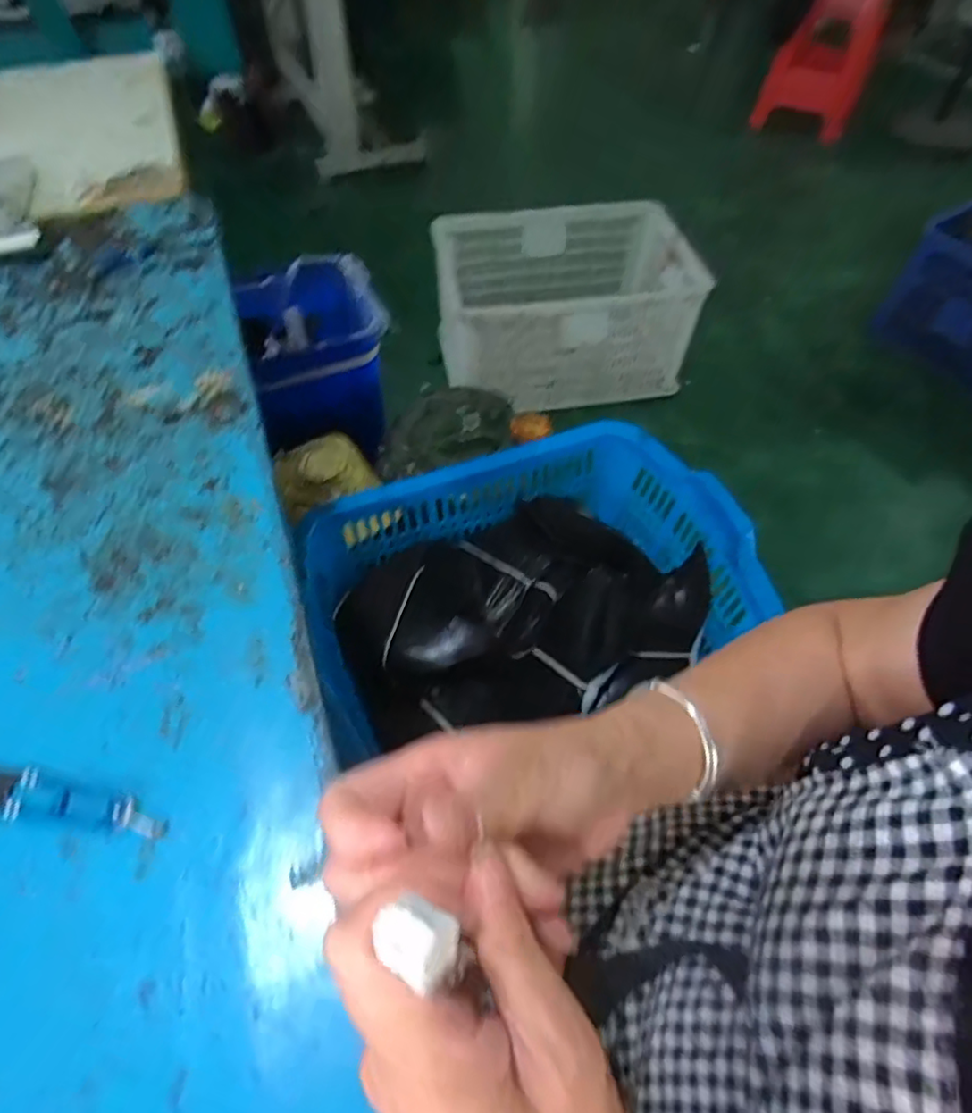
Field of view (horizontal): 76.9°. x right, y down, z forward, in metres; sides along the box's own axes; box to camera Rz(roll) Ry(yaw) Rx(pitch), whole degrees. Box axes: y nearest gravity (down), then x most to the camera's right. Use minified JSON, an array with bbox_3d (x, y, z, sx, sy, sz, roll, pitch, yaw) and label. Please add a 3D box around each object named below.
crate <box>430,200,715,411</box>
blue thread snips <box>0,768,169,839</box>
[{"bbox_3d":[0.219,-0.674,1.676,0.722,0.317,0.448,-10,56,-8],"label":"crate"},{"bbox_3d":[-0.235,0.134,0.337,0.123,0.007,0.023,8,55,5],"label":"blue thread snips"}]

